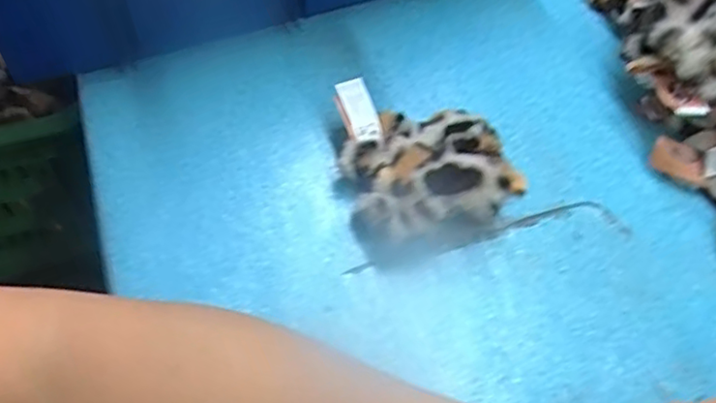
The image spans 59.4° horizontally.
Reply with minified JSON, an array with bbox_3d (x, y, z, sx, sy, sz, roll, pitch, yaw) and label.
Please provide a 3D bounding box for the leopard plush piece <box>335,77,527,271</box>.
[{"bbox_3d":[0.041,-0.032,0.416,0.115,0.036,0.127,-19,59,-18],"label":"leopard plush piece"}]

